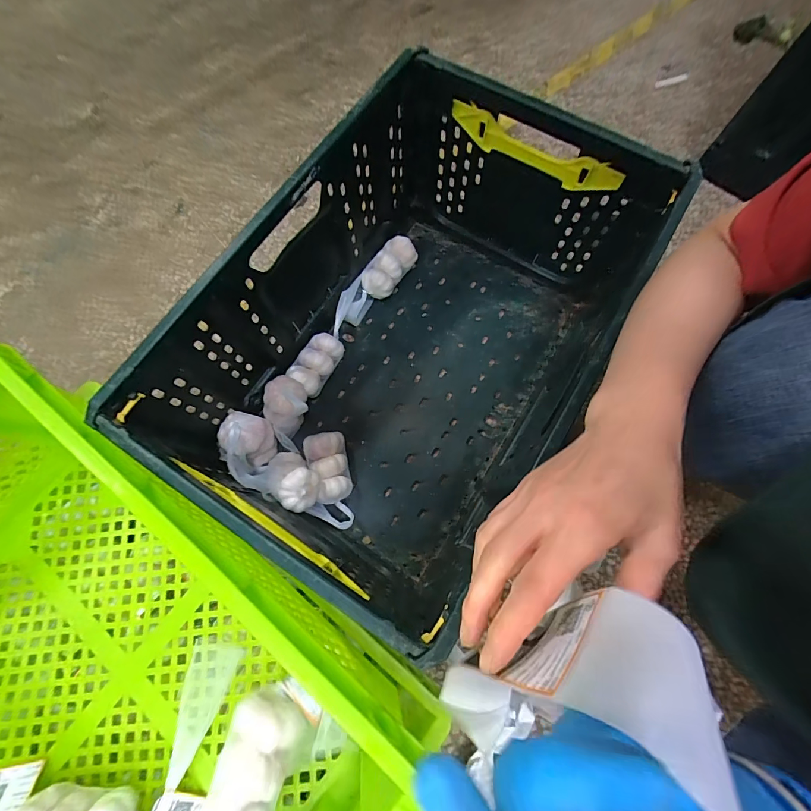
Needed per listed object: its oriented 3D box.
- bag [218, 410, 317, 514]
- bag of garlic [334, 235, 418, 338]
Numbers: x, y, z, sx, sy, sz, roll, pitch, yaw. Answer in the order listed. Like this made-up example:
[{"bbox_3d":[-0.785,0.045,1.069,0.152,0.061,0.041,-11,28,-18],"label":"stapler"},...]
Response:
[{"bbox_3d":[-0.200,0.089,0.558,0.083,0.095,0.170,-44,79,-11],"label":"bag"},{"bbox_3d":[-0.055,-0.213,0.682,0.058,0.074,0.188,39,78,11],"label":"bag of garlic"}]

